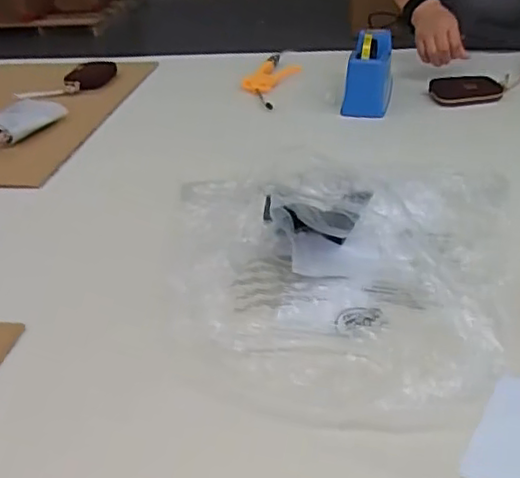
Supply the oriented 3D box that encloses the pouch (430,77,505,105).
[{"bbox_3d":[0.348,-0.251,1.058,0.112,0.026,0.073,0,34,6],"label":"pouch"}]

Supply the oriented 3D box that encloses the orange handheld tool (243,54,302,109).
[{"bbox_3d":[0.025,-0.306,1.168,0.079,0.024,0.235,10,36,20],"label":"orange handheld tool"}]

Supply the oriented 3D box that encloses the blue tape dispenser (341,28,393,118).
[{"bbox_3d":[0.187,-0.292,1.067,0.084,0.102,0.173,6,36,15],"label":"blue tape dispenser"}]

